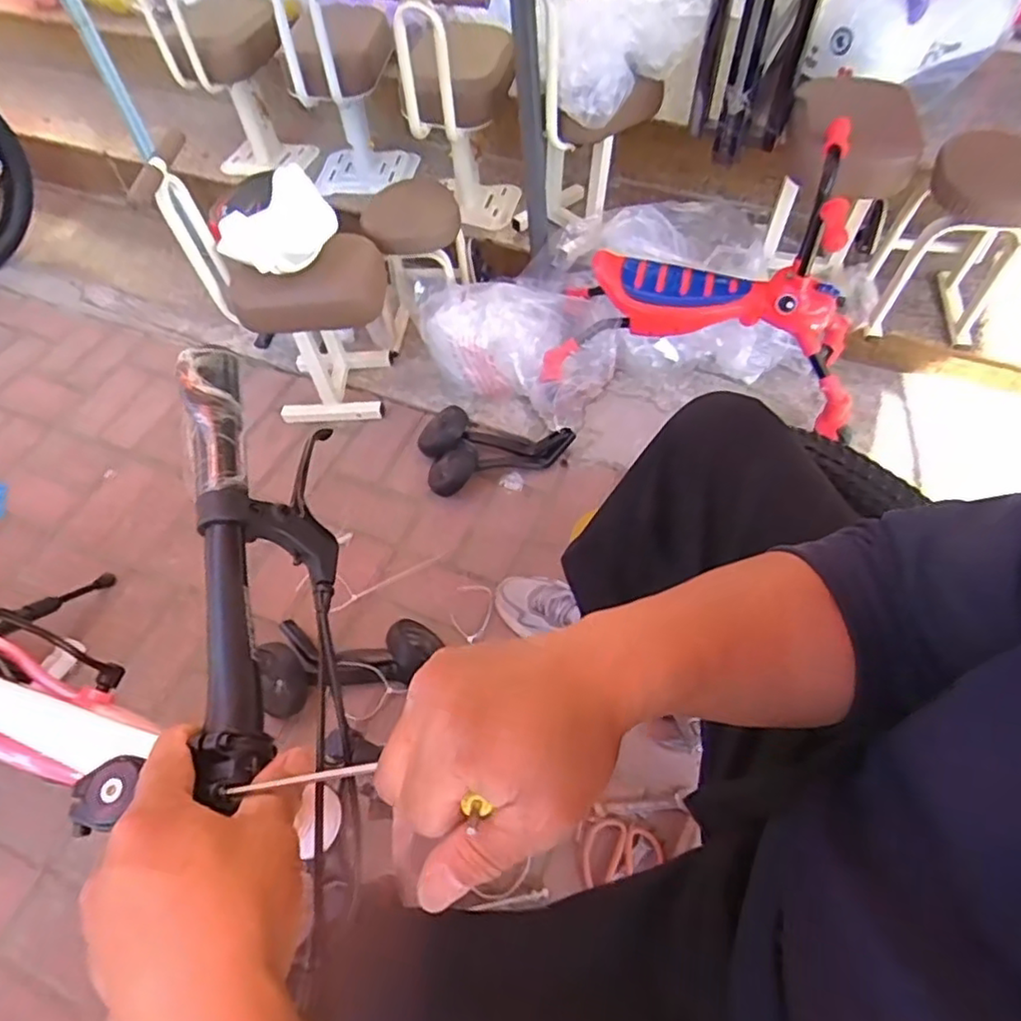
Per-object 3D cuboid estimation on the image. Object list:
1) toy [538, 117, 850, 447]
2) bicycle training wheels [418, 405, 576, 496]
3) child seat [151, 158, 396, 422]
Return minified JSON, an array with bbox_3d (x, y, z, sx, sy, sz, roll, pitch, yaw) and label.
[{"bbox_3d":[0.353,-0.402,1.121,0.558,0.371,0.320,9,57,8],"label":"toy"},{"bbox_3d":[-0.030,-0.128,1.205,0.274,0.074,0.163,-16,57,-8],"label":"bicycle training wheels"},{"bbox_3d":[-0.367,-0.366,1.143,0.278,0.444,0.194,10,57,9],"label":"child seat"}]

